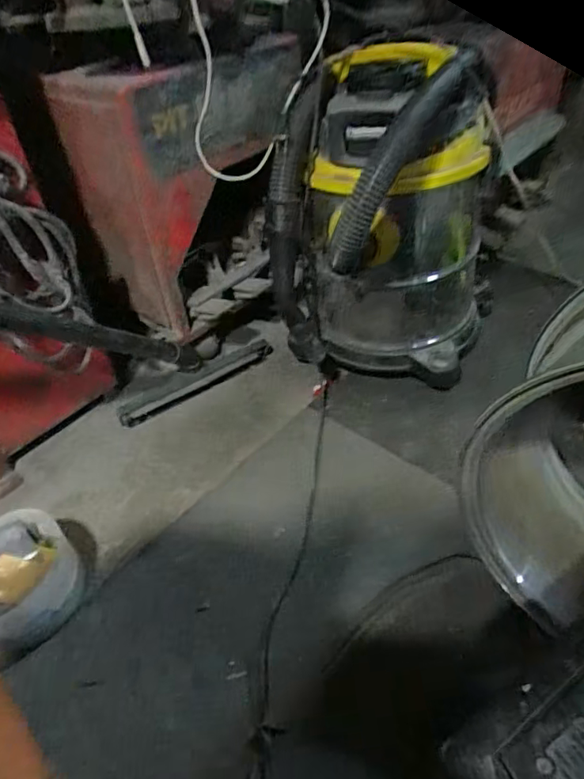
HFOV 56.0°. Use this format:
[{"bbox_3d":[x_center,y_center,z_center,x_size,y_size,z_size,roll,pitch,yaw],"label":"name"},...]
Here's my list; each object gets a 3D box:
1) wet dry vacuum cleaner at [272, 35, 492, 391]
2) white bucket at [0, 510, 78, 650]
[{"bbox_3d":[0.127,-0.231,0.865,0.318,0.487,0.365,-11,42,-5],"label":"wet dry vacuum cleaner"},{"bbox_3d":[-0.356,0.246,0.704,0.147,0.071,0.157,-4,42,3],"label":"white bucket"}]

